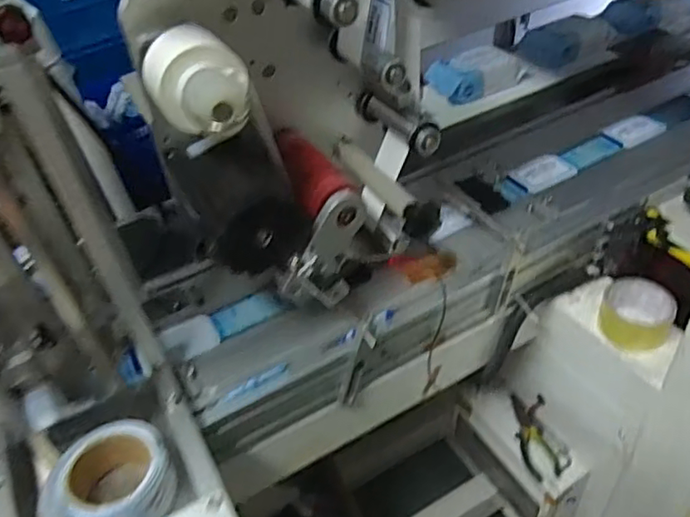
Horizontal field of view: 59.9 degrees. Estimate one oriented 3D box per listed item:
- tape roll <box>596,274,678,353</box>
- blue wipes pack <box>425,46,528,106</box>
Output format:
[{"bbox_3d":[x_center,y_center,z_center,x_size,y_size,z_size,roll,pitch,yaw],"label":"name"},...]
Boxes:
[{"bbox_3d":[0.390,0.074,0.798,0.086,0.049,0.090,-4,43,4],"label":"tape roll"},{"bbox_3d":[0.265,-0.367,1.179,0.191,0.077,0.078,-17,43,-10],"label":"blue wipes pack"}]

